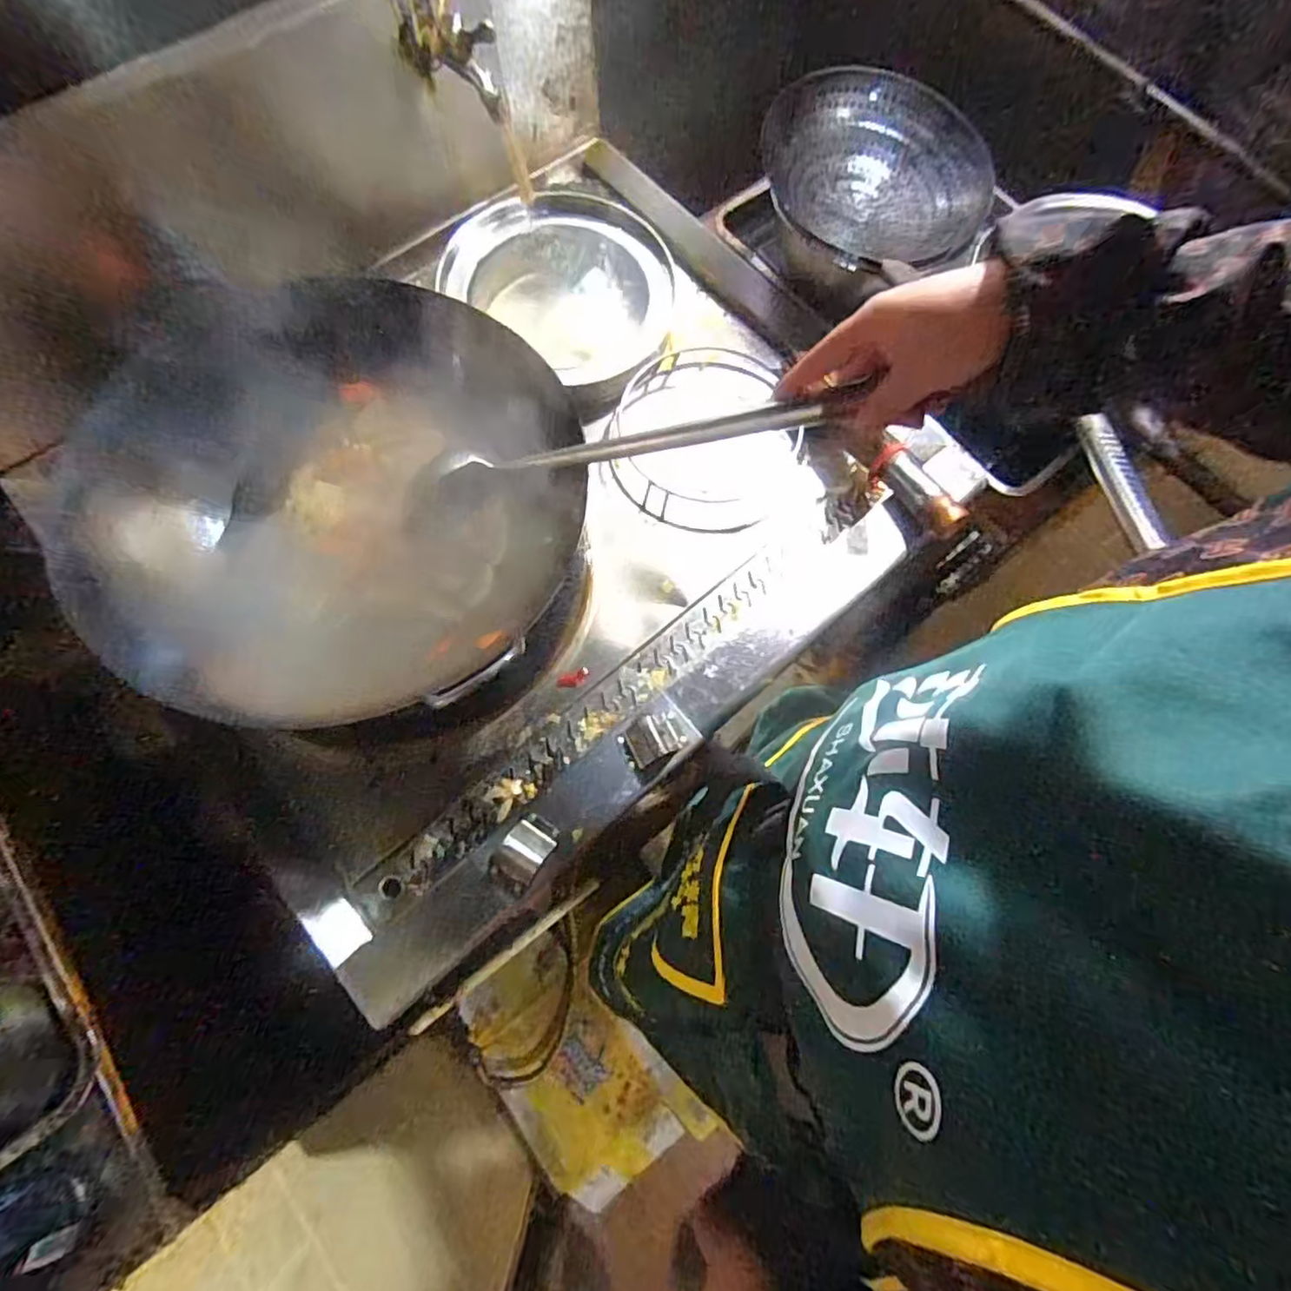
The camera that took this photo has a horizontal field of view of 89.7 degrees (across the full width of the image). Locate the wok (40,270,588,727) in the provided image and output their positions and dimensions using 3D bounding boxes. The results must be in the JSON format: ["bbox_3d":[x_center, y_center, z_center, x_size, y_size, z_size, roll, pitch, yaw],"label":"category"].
[{"bbox_3d":[-0.304,-0.154,0.641,0.390,0.171,0.410,8,69,0],"label":"wok"}]

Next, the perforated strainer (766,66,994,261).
[{"bbox_3d":[0.305,-0.635,0.861,0.293,0.081,0.241,3,69,-1],"label":"perforated strainer"}]

